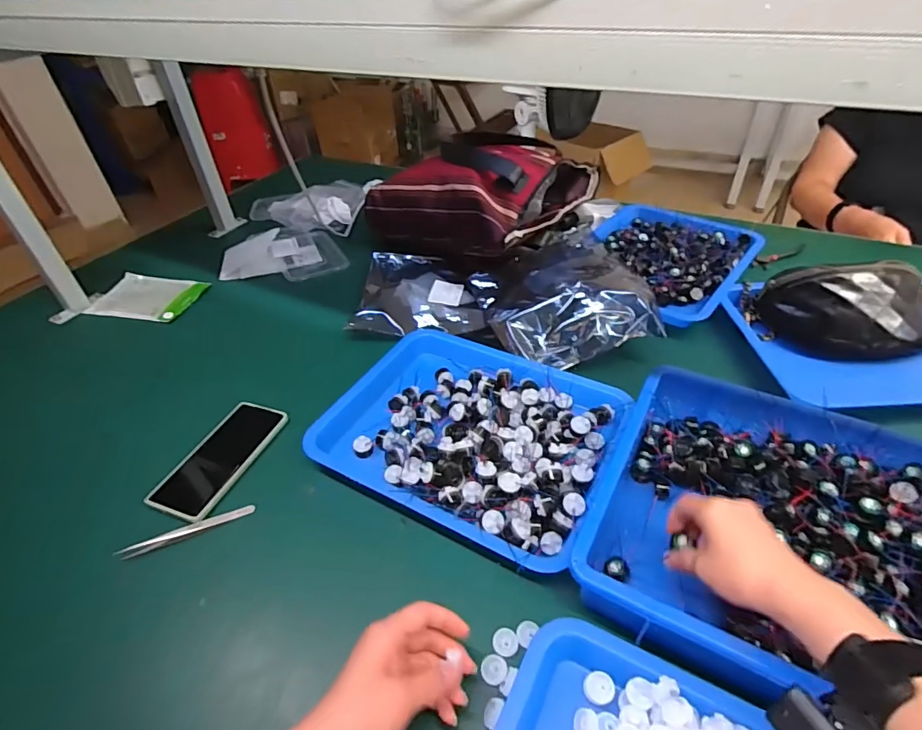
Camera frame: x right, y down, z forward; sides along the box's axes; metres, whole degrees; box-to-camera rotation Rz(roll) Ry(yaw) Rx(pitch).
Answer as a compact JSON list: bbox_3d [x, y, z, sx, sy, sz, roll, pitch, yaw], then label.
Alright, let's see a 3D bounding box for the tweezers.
[{"bbox_3d":[-0.277,0.166,0.500,0.128,0.006,0.010,-17,43,-16],"label":"tweezers"}]

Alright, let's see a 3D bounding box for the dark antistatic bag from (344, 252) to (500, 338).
[{"bbox_3d":[-0.051,-0.126,0.789,0.211,0.024,0.228,2,42,6],"label":"dark antistatic bag"}]

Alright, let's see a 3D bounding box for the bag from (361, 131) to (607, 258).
[{"bbox_3d":[0.043,-0.328,0.912,0.297,0.151,0.335,25,48,28],"label":"bag"}]

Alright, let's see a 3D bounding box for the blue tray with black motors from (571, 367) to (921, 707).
[{"bbox_3d":[0.334,0.169,0.415,0.420,0.071,0.287,17,45,21],"label":"blue tray with black motors"}]

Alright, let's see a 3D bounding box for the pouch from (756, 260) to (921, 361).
[{"bbox_3d":[0.522,-0.073,0.662,0.197,0.085,0.115,1,41,5],"label":"pouch"}]

